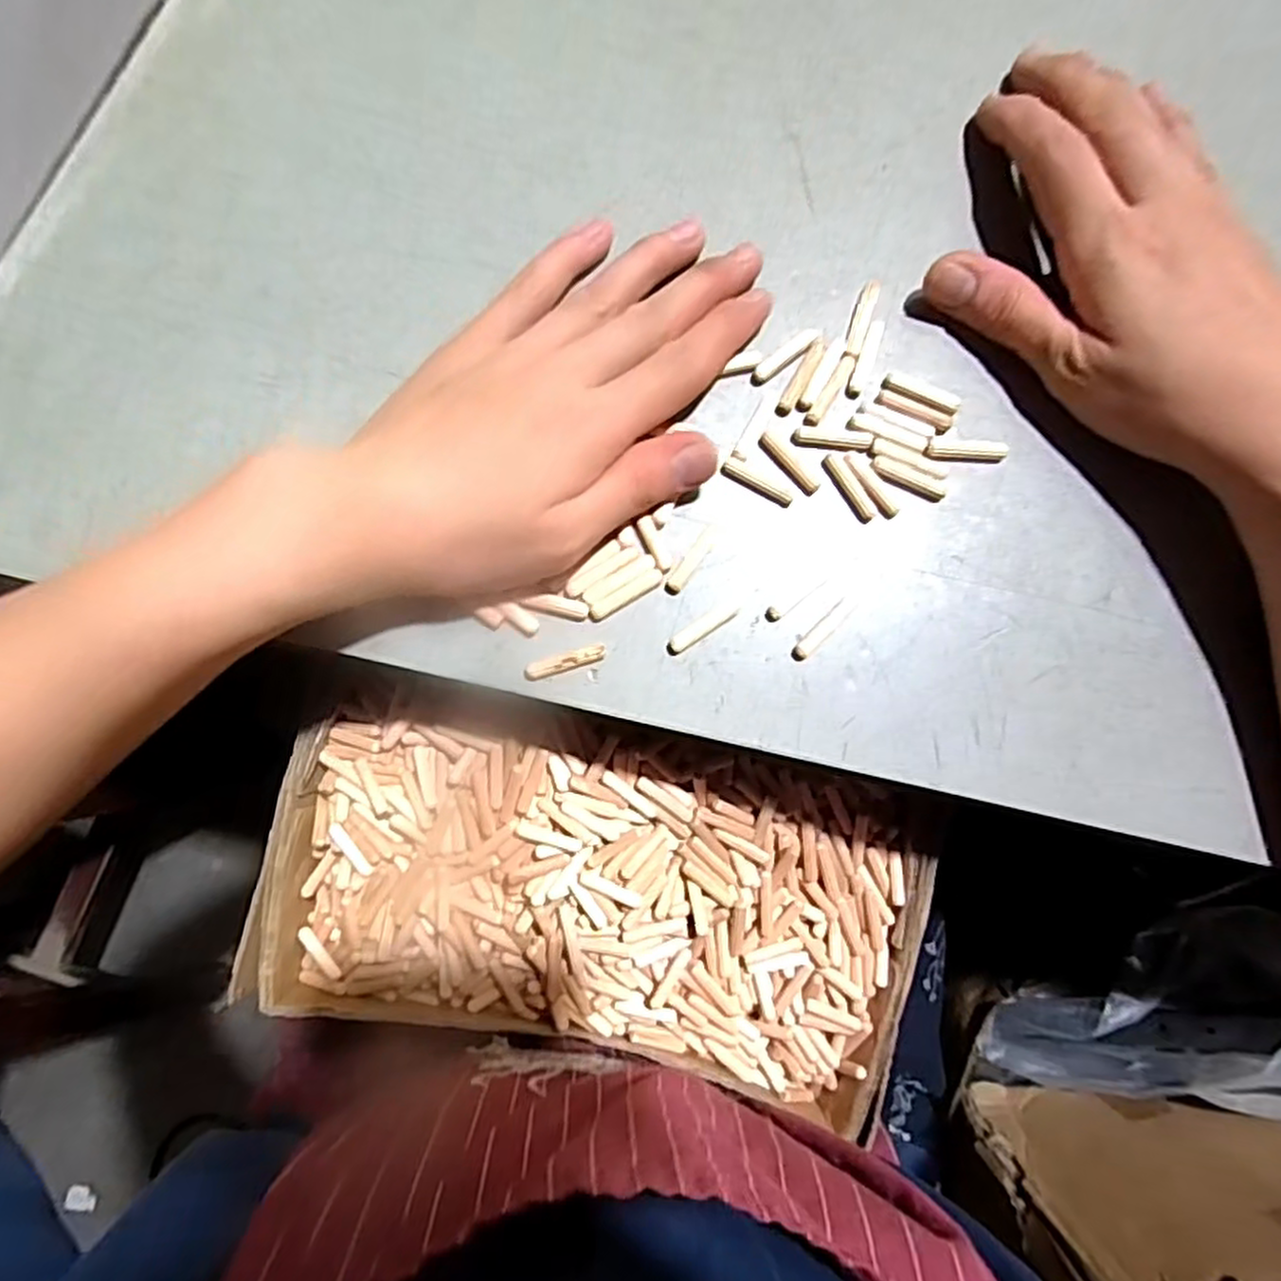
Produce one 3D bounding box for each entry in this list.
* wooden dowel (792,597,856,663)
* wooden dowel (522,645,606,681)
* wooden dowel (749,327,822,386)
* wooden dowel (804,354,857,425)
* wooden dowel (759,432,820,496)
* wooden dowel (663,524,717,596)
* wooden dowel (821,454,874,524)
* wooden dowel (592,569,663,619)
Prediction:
[{"bbox_3d":[0.068,-0.004,0.268,0.030,0.004,0.007,-45,86,-4],"label":"wooden dowel"},{"bbox_3d":[-0.027,0.008,0.266,0.029,0.004,0.006,-16,85,-2],"label":"wooden dowel"},{"bbox_3d":[0.056,-0.109,0.279,0.032,0.004,0.006,-38,88,-4],"label":"wooden dowel"},{"bbox_3d":[0.072,-0.096,0.277,0.007,0.004,0.031,31,85,3],"label":"wooden dowel"},{"bbox_3d":[0.056,-0.067,0.274,0.006,0.004,0.029,-42,89,-4],"label":"wooden dowel"},{"bbox_3d":[0.019,-0.030,0.270,0.006,0.004,0.030,34,85,3],"label":"wooden dowel"},{"bbox_3d":[0.078,-0.057,0.274,0.005,0.004,0.029,-34,88,-4],"label":"wooden dowel"},{"bbox_3d":[-0.005,-0.017,0.268,0.030,0.004,0.006,-31,85,-3],"label":"wooden dowel"}]

